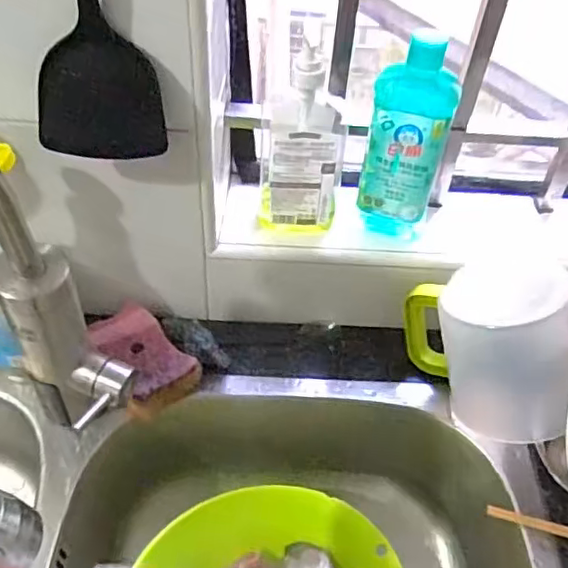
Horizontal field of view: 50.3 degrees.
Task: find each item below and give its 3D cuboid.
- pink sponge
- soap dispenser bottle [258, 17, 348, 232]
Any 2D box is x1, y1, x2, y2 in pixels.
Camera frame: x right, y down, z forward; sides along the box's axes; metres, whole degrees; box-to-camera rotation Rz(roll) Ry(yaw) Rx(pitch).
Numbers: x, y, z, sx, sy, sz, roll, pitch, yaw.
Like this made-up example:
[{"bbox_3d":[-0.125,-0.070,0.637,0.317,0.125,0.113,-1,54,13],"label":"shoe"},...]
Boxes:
[{"bbox_3d":[-0.143,0.073,0.610,0.074,0.044,0.104,-29,56,-25],"label":"pink sponge"},{"bbox_3d":[0.018,-0.138,0.570,0.077,0.198,0.048,-1,48,-5],"label":"soap dispenser bottle"}]

